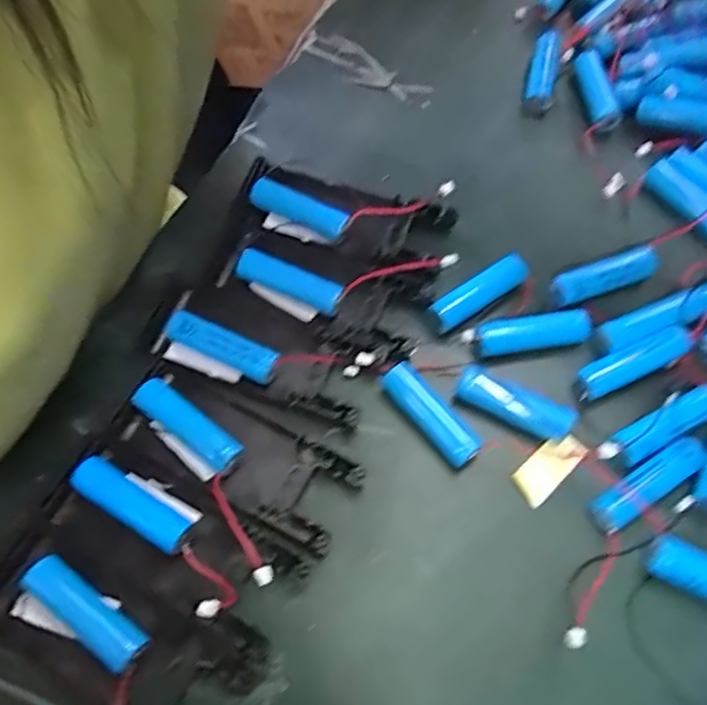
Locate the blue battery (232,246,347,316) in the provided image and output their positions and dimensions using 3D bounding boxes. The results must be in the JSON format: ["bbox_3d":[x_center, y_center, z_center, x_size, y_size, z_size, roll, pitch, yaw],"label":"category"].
[{"bbox_3d":[-0.030,-0.032,0.296,0.050,0.013,0.011,23,65,11],"label":"blue battery"}]

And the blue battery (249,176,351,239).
[{"bbox_3d":[-0.026,-0.070,0.312,0.049,0.013,0.012,24,65,11],"label":"blue battery"}]

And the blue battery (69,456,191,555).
[{"bbox_3d":[-0.086,0.059,0.249,0.050,0.012,0.014,31,67,14],"label":"blue battery"}]

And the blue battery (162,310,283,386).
[{"bbox_3d":[-0.057,-0.002,0.280,0.050,0.016,0.012,23,65,11],"label":"blue battery"}]

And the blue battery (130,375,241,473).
[{"bbox_3d":[-0.068,0.030,0.264,0.049,0.011,0.014,34,67,16],"label":"blue battery"}]

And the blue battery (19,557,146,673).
[{"bbox_3d":[-0.096,0.094,0.233,0.049,0.013,0.015,34,67,15],"label":"blue battery"}]

